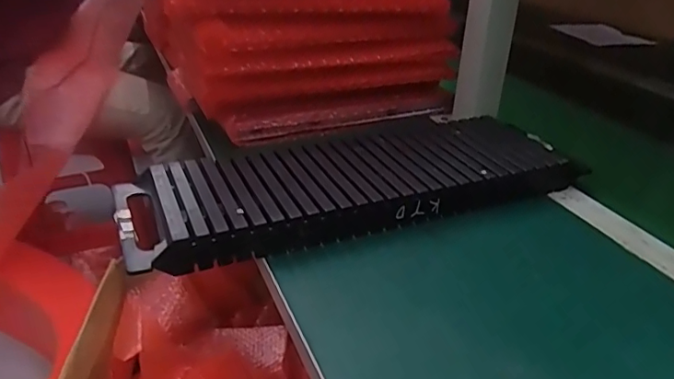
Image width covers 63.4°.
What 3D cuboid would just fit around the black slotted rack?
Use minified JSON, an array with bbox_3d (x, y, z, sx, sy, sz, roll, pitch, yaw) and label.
[{"bbox_3d":[0.026,-0.011,0.527,0.439,0.032,0.148,-11,31,-24],"label":"black slotted rack"}]

